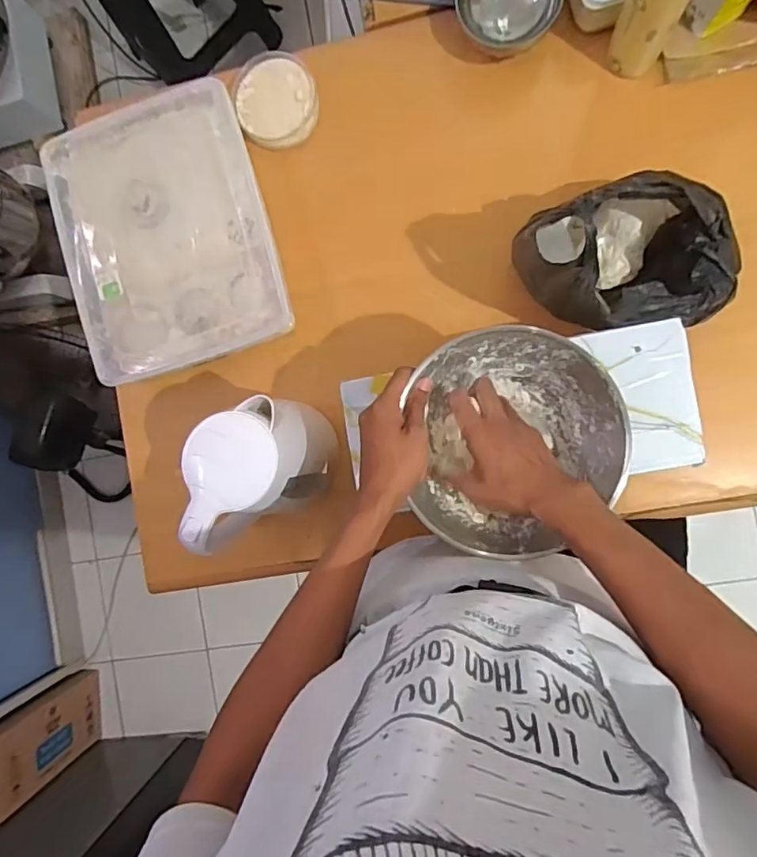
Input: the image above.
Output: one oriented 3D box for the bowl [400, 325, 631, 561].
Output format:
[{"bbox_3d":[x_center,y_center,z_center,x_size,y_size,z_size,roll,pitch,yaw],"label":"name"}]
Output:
[{"bbox_3d":[0.140,0.013,0.556,0.189,0.082,0.214,0,90,8],"label":"bowl"}]

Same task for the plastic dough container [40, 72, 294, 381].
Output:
[{"bbox_3d":[-0.281,-0.256,0.736,0.268,0.071,0.338,-15,88,7],"label":"plastic dough container"}]

